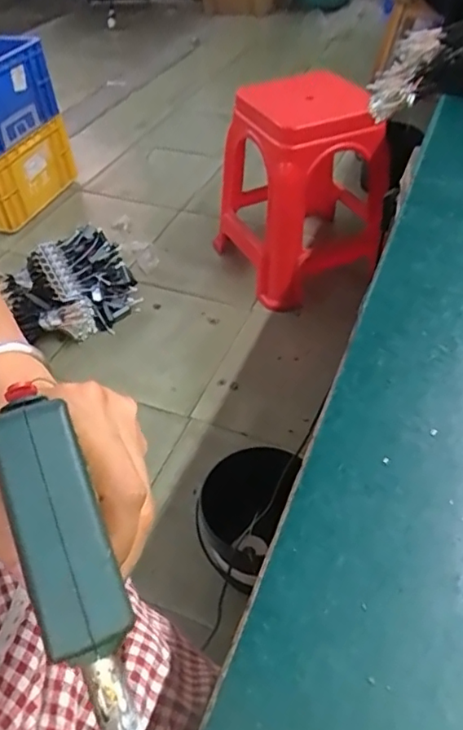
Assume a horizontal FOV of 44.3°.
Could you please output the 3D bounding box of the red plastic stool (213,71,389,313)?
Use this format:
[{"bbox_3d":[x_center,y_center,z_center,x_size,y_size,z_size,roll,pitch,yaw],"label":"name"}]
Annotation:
[{"bbox_3d":[0.196,-0.434,1.439,0.363,0.492,0.380,-19,47,-16],"label":"red plastic stool"}]

